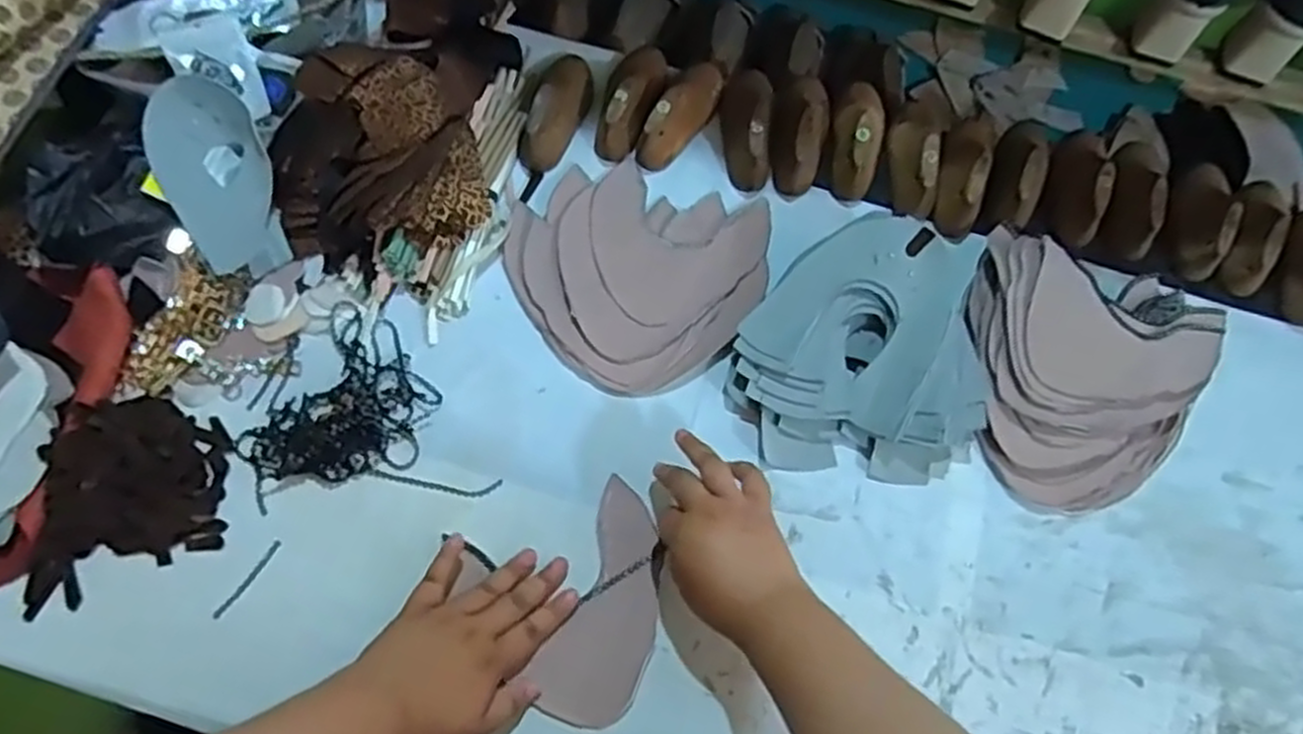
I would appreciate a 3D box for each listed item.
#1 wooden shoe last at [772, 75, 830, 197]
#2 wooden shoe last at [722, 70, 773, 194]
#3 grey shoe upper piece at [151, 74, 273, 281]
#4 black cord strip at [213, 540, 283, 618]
[{"bbox_3d":[0.145,-0.240,0.767,0.057,0.054,0.150,15,67,4],"label":"wooden shoe last"},{"bbox_3d":[0.095,-0.243,0.767,0.047,0.052,0.137,6,67,0],"label":"wooden shoe last"},{"bbox_3d":[-0.364,-0.163,0.660,0.081,0.012,0.158,-24,94,-28],"label":"grey shoe upper piece"},{"bbox_3d":[-0.302,0.159,0.592,0.008,0.004,0.066,32,69,10],"label":"black cord strip"}]

